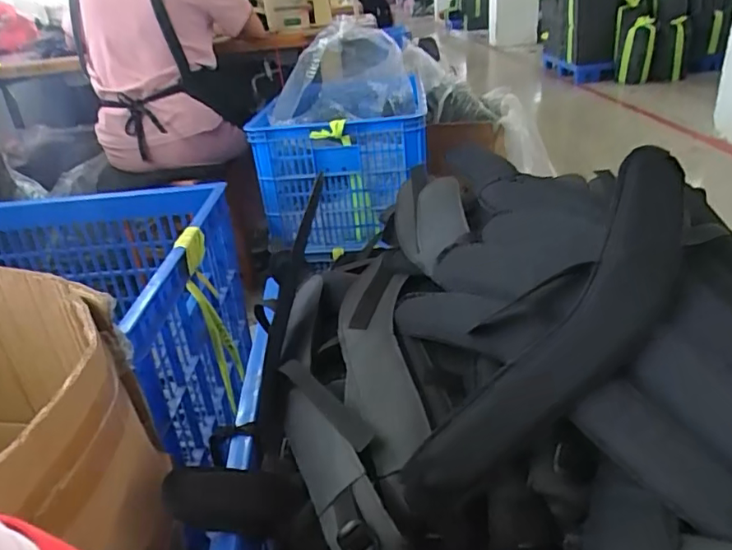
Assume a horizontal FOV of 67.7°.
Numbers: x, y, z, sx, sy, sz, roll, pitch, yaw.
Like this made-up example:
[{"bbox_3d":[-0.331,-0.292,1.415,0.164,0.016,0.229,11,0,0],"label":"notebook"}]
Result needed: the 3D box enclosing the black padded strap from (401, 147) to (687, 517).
[{"bbox_3d":[0.201,0.062,0.546,0.448,0.063,0.097,-49,41,-8],"label":"black padded strap"}]

